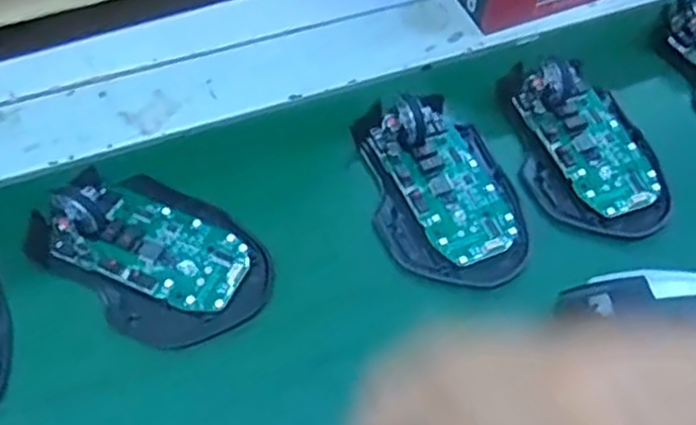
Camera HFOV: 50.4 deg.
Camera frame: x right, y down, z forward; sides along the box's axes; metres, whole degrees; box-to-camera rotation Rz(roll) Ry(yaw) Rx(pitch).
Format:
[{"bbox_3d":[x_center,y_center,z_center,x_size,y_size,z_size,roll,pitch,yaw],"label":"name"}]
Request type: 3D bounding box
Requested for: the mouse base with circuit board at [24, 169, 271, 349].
[{"bbox_3d":[-0.094,0.016,0.354,0.112,0.021,0.072,34,62,16],"label":"mouse base with circuit board"}]

